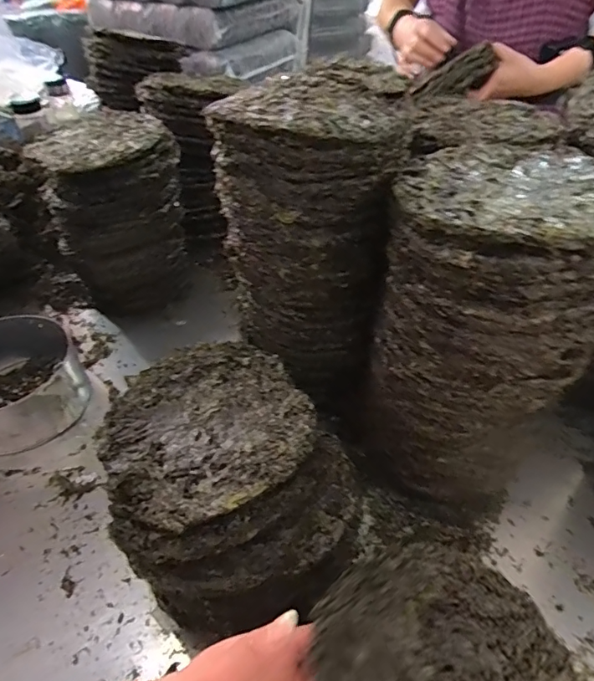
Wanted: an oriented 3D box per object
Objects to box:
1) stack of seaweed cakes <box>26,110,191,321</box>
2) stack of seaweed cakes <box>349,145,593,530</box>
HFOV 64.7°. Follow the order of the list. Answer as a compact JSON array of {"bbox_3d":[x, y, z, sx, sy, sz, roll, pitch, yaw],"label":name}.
[{"bbox_3d":[-0.293,-0.204,0.799,0.198,0.274,0.178,-17,45,-15],"label":"stack of seaweed cakes"},{"bbox_3d":[0.185,0.005,0.505,0.197,0.362,0.199,22,48,24],"label":"stack of seaweed cakes"}]

